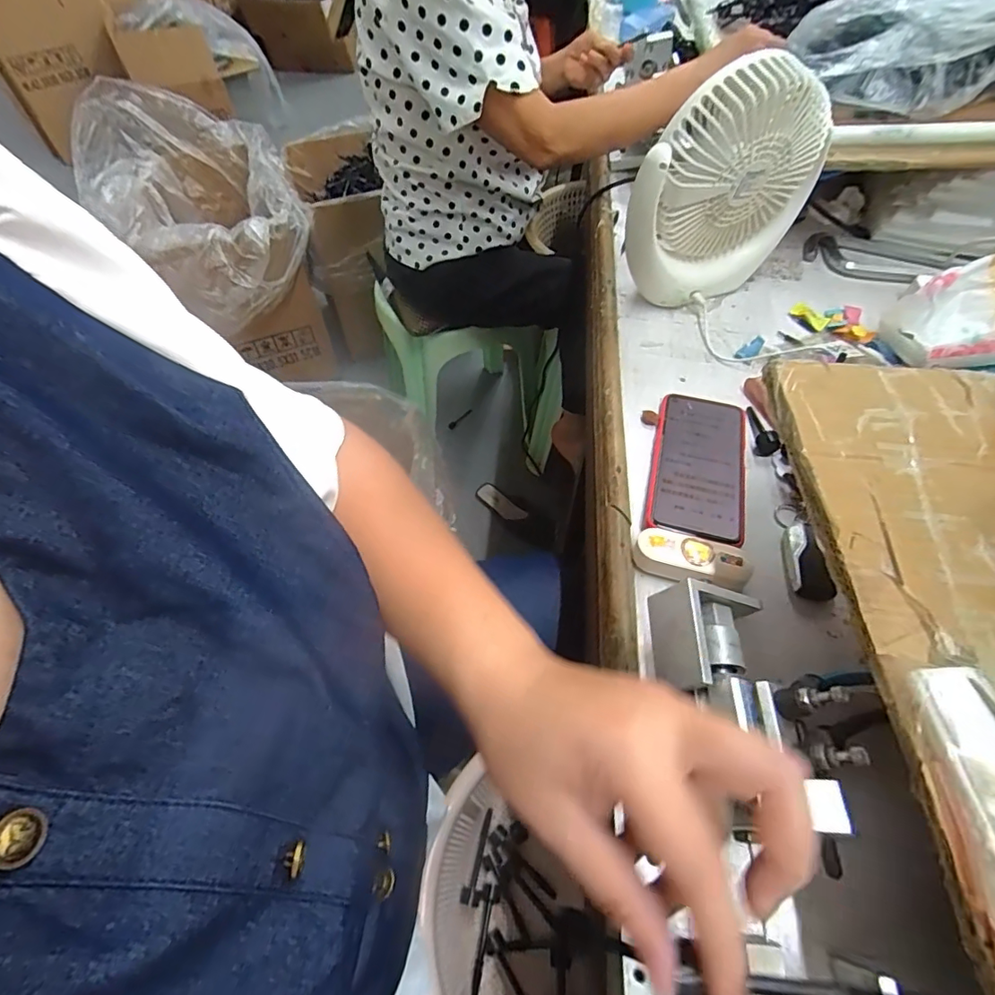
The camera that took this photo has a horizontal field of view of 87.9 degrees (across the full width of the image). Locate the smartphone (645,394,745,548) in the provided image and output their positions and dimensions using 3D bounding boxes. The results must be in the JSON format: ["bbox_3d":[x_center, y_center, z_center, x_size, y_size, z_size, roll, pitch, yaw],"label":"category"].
[{"bbox_3d":[0.176,-0.030,0.452,0.076,0.012,0.159,13,57,8],"label":"smartphone"}]

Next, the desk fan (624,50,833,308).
[{"bbox_3d":[0.223,-0.306,0.513,0.185,0.213,0.075,-12,57,-8],"label":"desk fan"}]

